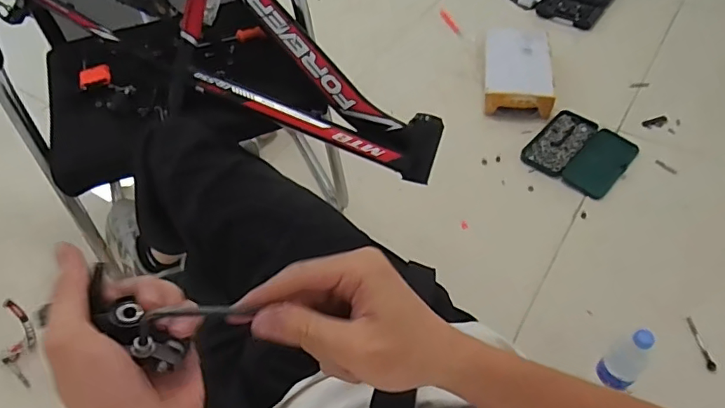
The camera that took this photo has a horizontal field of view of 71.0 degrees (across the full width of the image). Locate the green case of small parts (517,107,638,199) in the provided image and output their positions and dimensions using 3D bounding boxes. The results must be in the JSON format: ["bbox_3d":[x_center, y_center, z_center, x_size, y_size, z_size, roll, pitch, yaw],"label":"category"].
[{"bbox_3d":[0.596,-0.139,1.398,0.253,0.037,0.245,-38,59,-25],"label":"green case of small parts"}]

